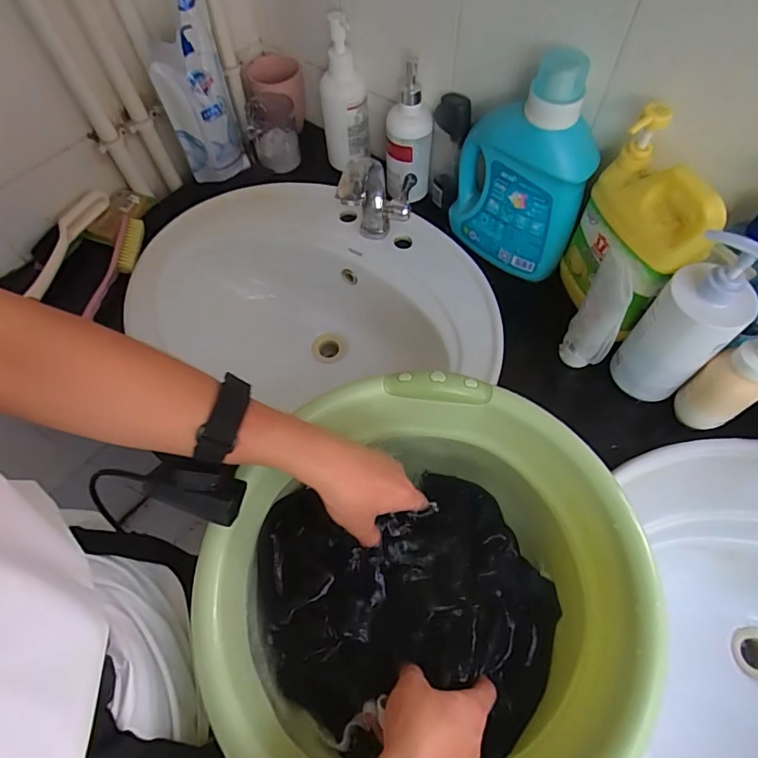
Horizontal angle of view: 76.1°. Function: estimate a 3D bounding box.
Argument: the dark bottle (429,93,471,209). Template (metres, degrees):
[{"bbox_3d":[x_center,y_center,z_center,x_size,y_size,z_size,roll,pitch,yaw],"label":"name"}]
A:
[{"bbox_3d":[0.098,-0.325,0.706,0.050,0.169,0.039,13,62,9],"label":"dark bottle"}]

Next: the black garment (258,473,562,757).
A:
[{"bbox_3d":[0.029,0.202,0.433,0.247,0.054,0.223,-13,62,-5],"label":"black garment"}]

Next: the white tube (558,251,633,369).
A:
[{"bbox_3d":[0.262,-0.074,0.577,0.049,0.157,0.065,26,65,15],"label":"white tube"}]

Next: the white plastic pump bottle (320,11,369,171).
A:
[{"bbox_3d":[-0.058,-0.443,0.748,0.066,0.208,0.072,-13,62,-5],"label":"white plastic pump bottle"}]

